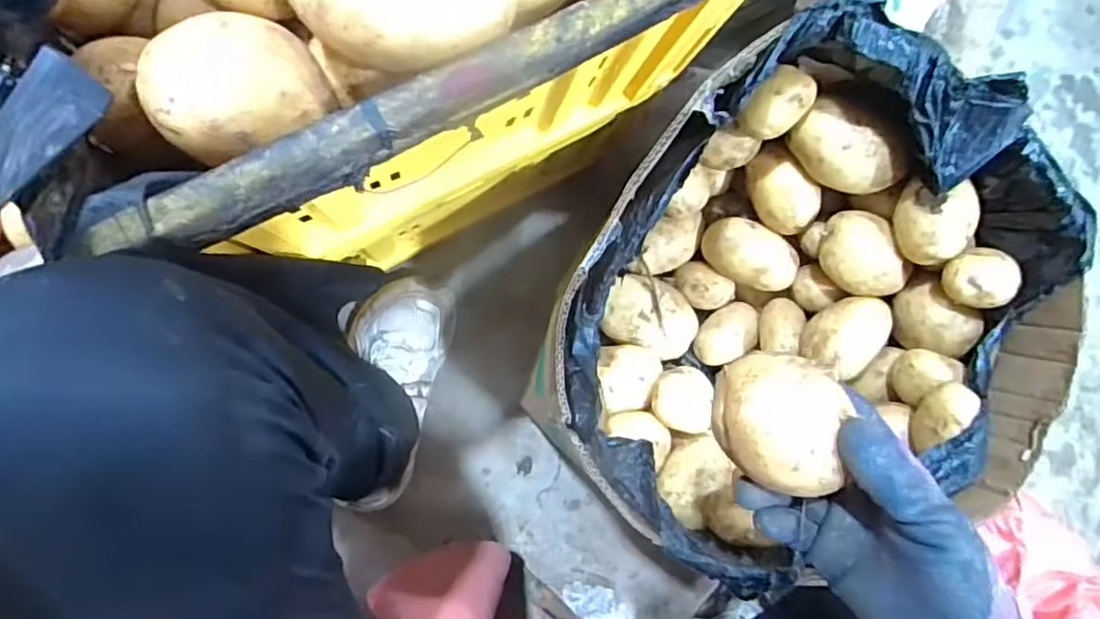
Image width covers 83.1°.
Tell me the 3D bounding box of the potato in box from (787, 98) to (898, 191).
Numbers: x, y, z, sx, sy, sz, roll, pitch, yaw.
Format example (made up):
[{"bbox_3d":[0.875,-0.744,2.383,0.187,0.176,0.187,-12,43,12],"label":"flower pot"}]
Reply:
[{"bbox_3d":[0.291,-0.157,0.607,0.104,0.046,0.060,42,83,-6],"label":"potato in box"}]

